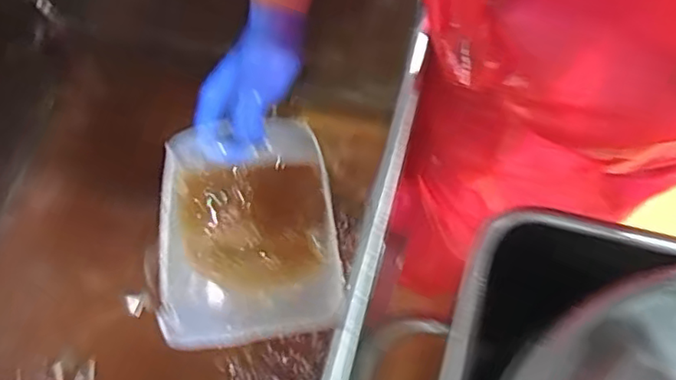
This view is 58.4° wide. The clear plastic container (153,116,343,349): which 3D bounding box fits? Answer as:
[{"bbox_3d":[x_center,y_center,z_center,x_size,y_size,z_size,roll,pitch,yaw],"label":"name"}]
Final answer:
[{"bbox_3d":[-0.077,0.045,0.544,0.135,0.101,0.184,-6,68,-1],"label":"clear plastic container"}]

